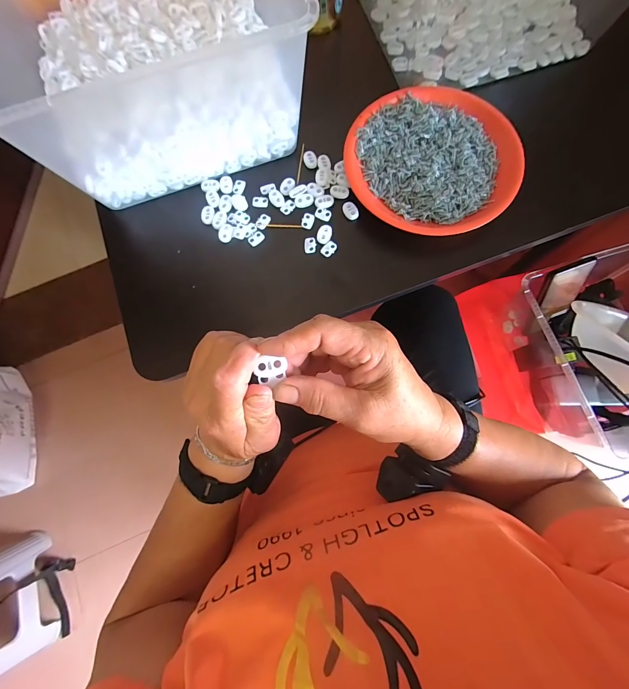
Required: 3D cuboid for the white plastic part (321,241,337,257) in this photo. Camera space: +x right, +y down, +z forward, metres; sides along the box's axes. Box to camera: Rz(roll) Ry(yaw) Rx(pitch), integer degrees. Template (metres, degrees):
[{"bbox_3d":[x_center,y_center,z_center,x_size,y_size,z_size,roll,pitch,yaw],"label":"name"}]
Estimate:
[{"bbox_3d":[0.017,-0.110,0.358,0.013,0.004,0.019,41,81,10],"label":"white plastic part"}]

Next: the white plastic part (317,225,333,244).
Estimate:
[{"bbox_3d":[0.012,-0.128,0.360,0.016,0.004,0.023,13,78,5],"label":"white plastic part"}]

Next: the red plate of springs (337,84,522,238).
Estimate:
[{"bbox_3d":[0.138,-0.217,0.359,0.191,0.023,0.177,0,77,2],"label":"red plate of springs"}]

